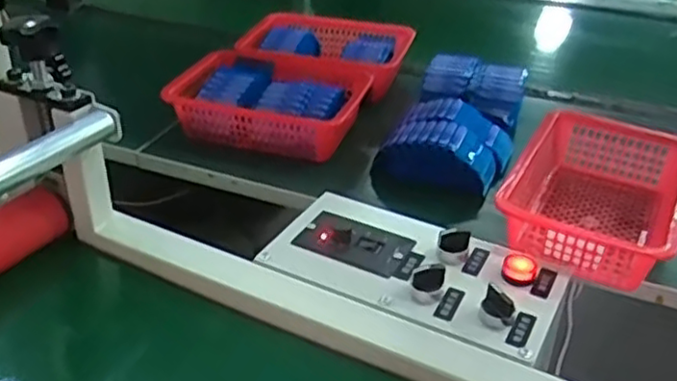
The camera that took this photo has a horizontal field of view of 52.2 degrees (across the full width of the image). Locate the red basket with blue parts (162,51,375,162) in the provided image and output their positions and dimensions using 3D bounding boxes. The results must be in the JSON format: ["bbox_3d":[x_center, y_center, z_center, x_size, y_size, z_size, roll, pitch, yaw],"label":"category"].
[{"bbox_3d":[-0.084,-0.107,0.860,0.221,0.068,0.159,11,34,15],"label":"red basket with blue parts"}]

